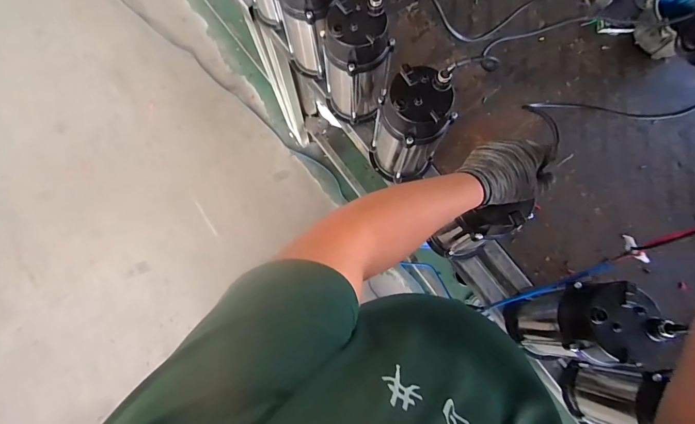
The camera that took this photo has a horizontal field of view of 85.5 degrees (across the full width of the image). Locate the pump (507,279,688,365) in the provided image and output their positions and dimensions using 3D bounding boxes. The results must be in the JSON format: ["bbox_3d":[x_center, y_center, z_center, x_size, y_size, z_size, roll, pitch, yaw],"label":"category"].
[{"bbox_3d":[0.389,0.191,0.640,0.126,0.266,0.122,0,76,1],"label":"pump"}]

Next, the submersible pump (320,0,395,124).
[{"bbox_3d":[0.019,-0.316,0.788,0.133,0.249,0.156,-4,76,0],"label":"submersible pump"}]

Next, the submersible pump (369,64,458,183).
[{"bbox_3d":[0.122,-0.156,0.749,0.135,0.260,0.119,21,77,6],"label":"submersible pump"}]

